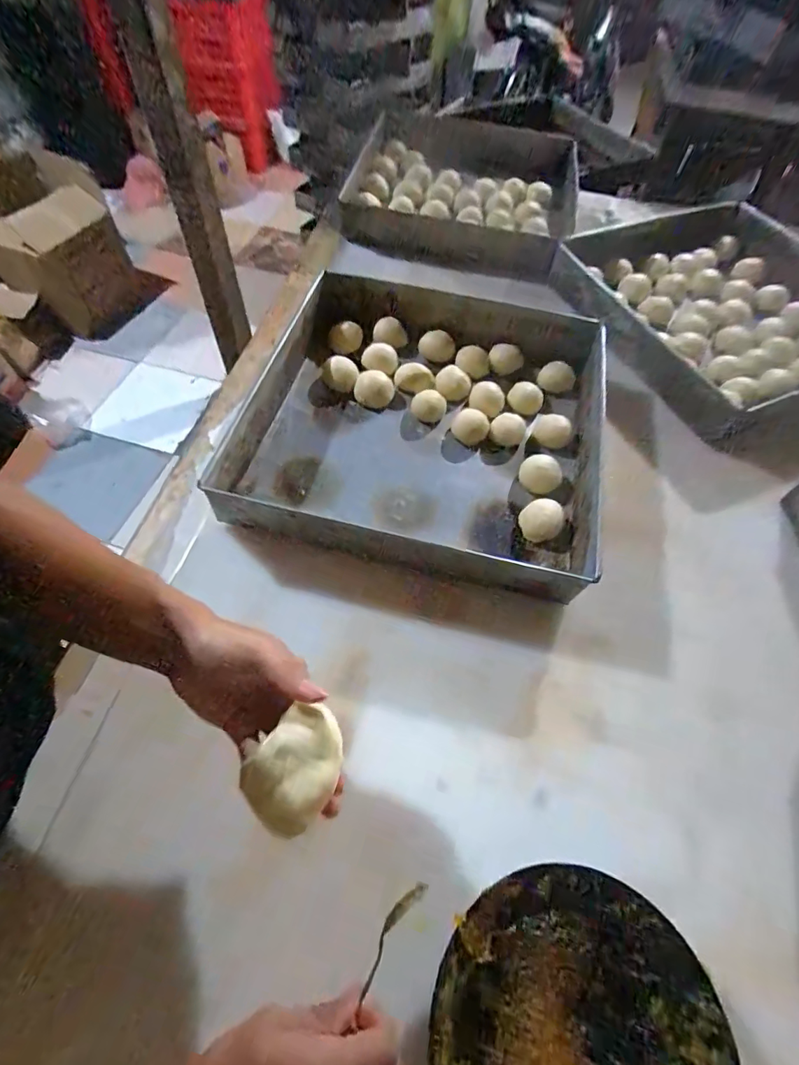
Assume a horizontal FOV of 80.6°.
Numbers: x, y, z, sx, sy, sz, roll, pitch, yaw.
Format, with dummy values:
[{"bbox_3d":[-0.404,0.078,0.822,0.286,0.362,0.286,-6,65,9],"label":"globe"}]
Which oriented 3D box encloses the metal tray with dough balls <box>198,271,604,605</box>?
[{"bbox_3d":[0.038,-0.149,0.596,0.444,0.068,0.444,14,60,5],"label":"metal tray with dough balls"}]

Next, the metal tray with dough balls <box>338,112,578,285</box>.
[{"bbox_3d":[0.127,-0.667,0.929,0.419,0.085,0.457,20,60,9],"label":"metal tray with dough balls"}]

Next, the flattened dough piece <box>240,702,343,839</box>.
[{"bbox_3d":[-0.067,0.155,0.311,0.057,0.019,0.072,37,64,17],"label":"flattened dough piece"}]

